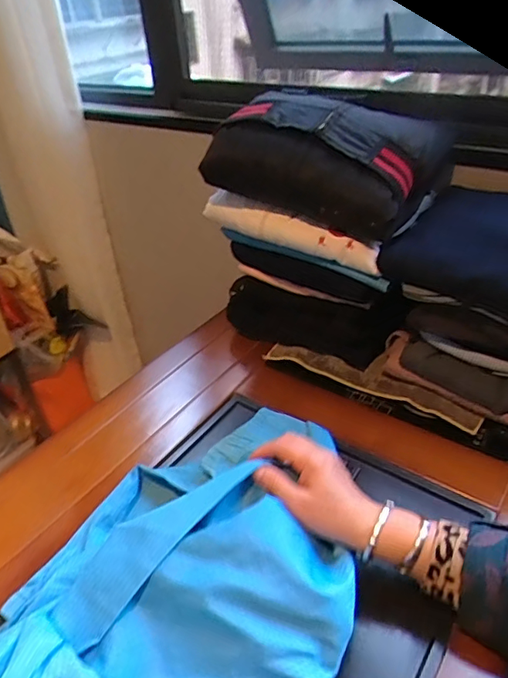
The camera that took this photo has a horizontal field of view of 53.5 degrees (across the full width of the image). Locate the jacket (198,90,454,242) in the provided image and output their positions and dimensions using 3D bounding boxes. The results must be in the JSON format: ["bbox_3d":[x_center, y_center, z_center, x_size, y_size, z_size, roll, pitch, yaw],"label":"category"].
[{"bbox_3d":[0.081,-0.221,0.620,0.282,0.129,0.111,18,41,28],"label":"jacket"}]

